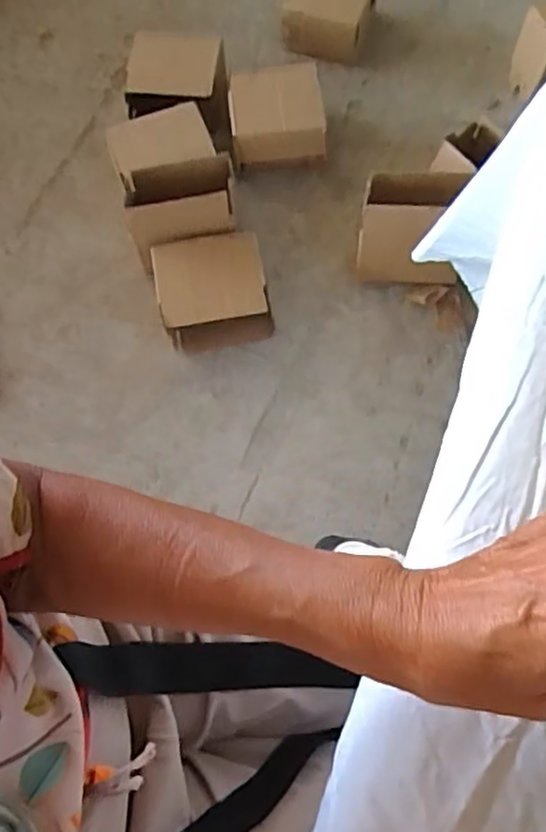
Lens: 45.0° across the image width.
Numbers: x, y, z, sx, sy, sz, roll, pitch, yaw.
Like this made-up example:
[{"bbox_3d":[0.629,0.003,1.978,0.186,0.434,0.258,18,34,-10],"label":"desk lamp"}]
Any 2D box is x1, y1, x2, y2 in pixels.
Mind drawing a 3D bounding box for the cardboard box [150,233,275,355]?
[{"bbox_3d":[-0.103,-0.204,1.112,0.186,0.111,0.169,-8,68,-2],"label":"cardboard box"}]

